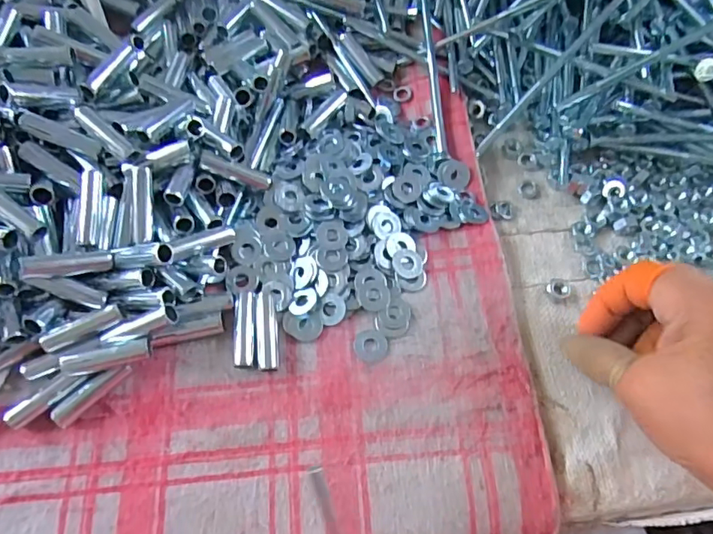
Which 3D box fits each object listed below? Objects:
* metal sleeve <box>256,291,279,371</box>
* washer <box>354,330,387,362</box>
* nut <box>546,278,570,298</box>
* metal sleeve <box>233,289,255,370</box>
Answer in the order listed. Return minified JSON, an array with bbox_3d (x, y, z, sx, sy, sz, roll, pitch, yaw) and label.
[{"bbox_3d":[-0.049,0.036,0.295,0.012,0.008,0.044,-4,65,-5],"label":"metal sleeve"},{"bbox_3d":[0.008,0.044,0.298,0.018,0.004,0.018,1,65,-2],"label":"washer"},{"bbox_3d":[0.123,0.013,0.324,0.013,0.005,0.014,1,67,-2],"label":"nut"},{"bbox_3d":[-0.062,0.035,0.295,0.011,0.008,0.042,-2,65,-4],"label":"metal sleeve"}]

